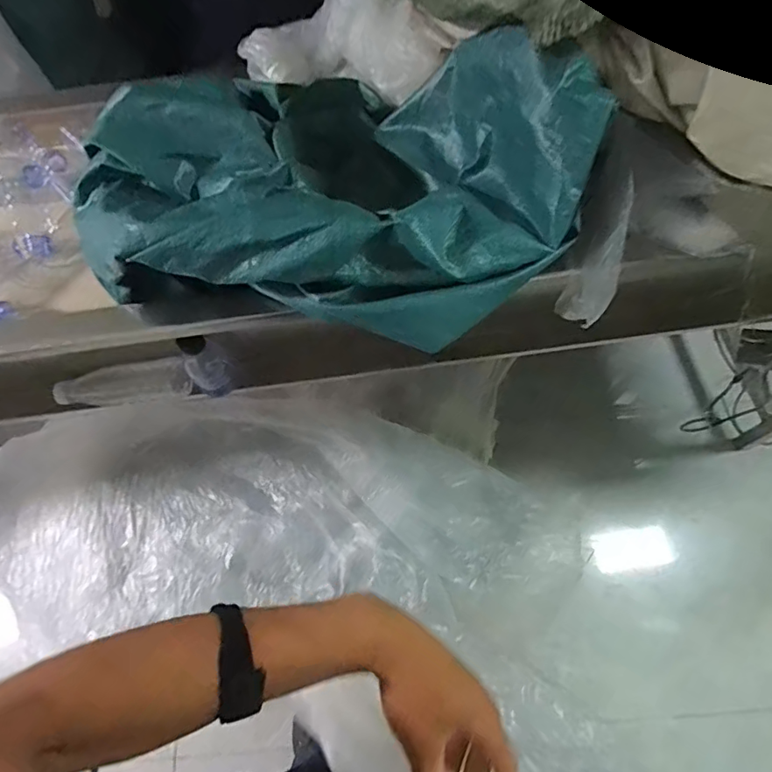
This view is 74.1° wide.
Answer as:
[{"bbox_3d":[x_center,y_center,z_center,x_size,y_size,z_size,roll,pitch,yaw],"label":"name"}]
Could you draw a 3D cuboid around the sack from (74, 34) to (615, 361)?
[{"bbox_3d":[-0.063,-0.248,0.596,0.553,0.201,0.347,8,65,5],"label":"sack"}]

